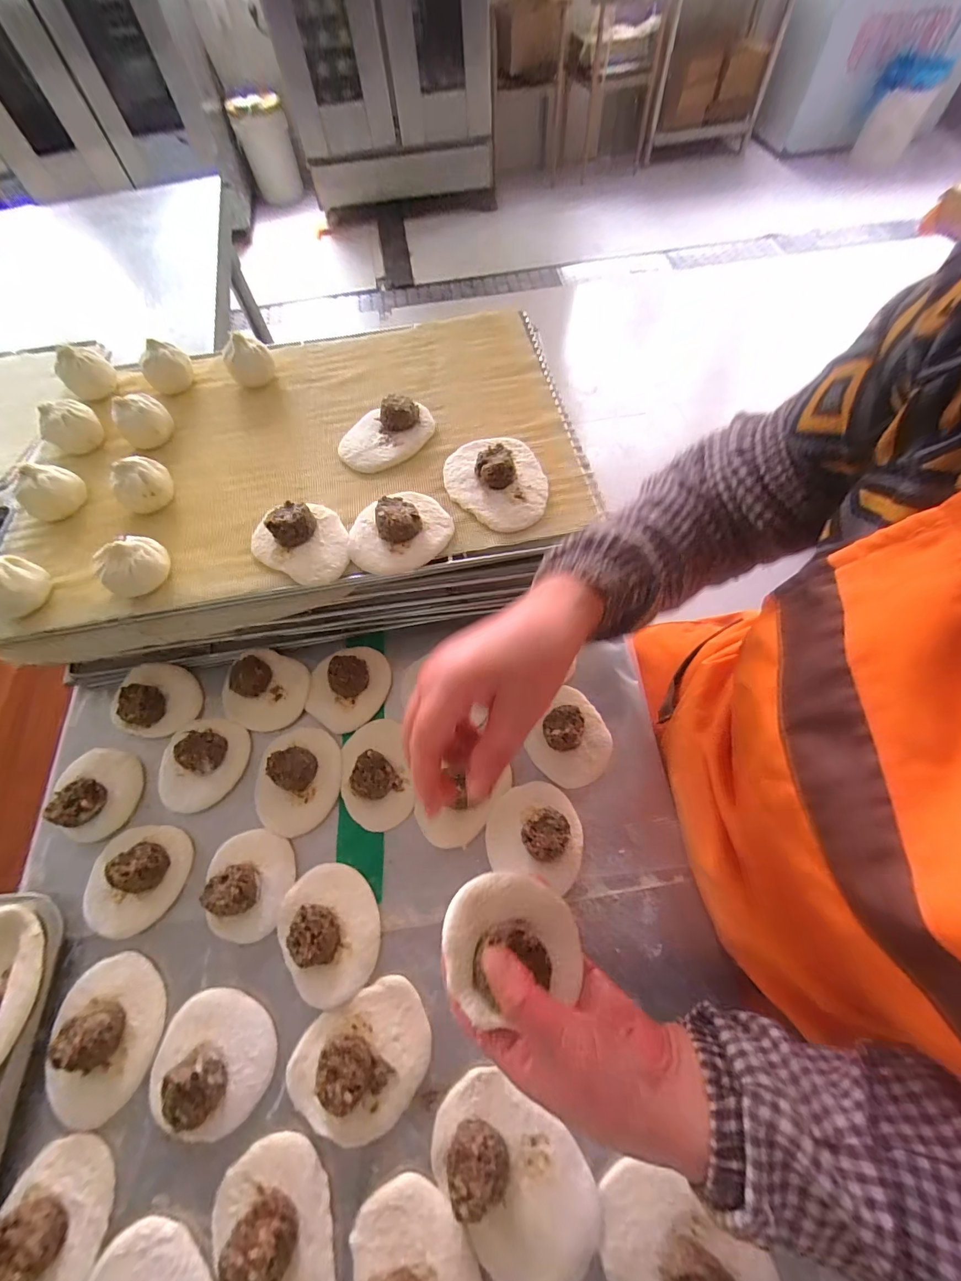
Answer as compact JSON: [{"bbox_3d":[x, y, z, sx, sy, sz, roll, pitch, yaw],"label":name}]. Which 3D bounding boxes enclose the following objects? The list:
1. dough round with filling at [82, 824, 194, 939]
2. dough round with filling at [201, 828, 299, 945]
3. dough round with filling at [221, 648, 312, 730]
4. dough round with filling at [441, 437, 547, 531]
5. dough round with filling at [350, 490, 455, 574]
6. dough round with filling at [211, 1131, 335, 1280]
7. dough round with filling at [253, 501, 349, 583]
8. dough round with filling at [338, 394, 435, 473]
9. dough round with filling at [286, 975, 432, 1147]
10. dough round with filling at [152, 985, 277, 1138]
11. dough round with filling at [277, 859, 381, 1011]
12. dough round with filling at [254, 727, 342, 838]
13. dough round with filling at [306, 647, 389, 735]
[{"bbox_3d":[-0.307,0.206,0.381,0.085,0.026,0.084,-1,63,1],"label":"dough round with filling"},{"bbox_3d":[-0.200,0.207,0.377,0.070,0.030,0.084,-18,64,-7],"label":"dough round with filling"},{"bbox_3d":[-0.226,0.046,0.456,0.085,0.027,0.083,-1,63,1],"label":"dough round with filling"},{"bbox_3d":[0.016,-0.163,0.433,0.094,0.029,0.122,-17,63,-6],"label":"dough round with filling"},{"bbox_3d":[-0.078,-0.110,0.407,0.095,0.027,0.084,-20,64,-7],"label":"dough round with filling"},{"bbox_3d":[-0.136,0.392,0.279,0.072,0.030,0.100,-28,66,-12],"label":"dough round with filling"},{"bbox_3d":[-0.165,-0.091,0.403,0.081,0.027,0.084,-1,63,2],"label":"dough round with filling"},{"bbox_3d":[-0.102,-0.226,0.471,0.101,0.030,0.085,-11,63,-3],"label":"dough round with filling"},{"bbox_3d":[-0.089,0.311,0.319,0.104,0.026,0.080,-26,65,-11],"label":"dough round with filling"},{"bbox_3d":[-0.201,0.313,0.322,0.086,0.028,0.079,-1,63,1],"label":"dough round with filling"},{"bbox_3d":[-0.125,0.236,0.358,0.078,0.028,0.095,-33,67,-14],"label":"dough round with filling"},{"bbox_3d":[-0.175,0.128,0.412,0.079,0.028,0.095,-3,63,1],"label":"dough round with filling"},{"bbox_3d":[-0.139,0.042,0.453,0.082,0.027,0.091,32,68,17],"label":"dough round with filling"}]

